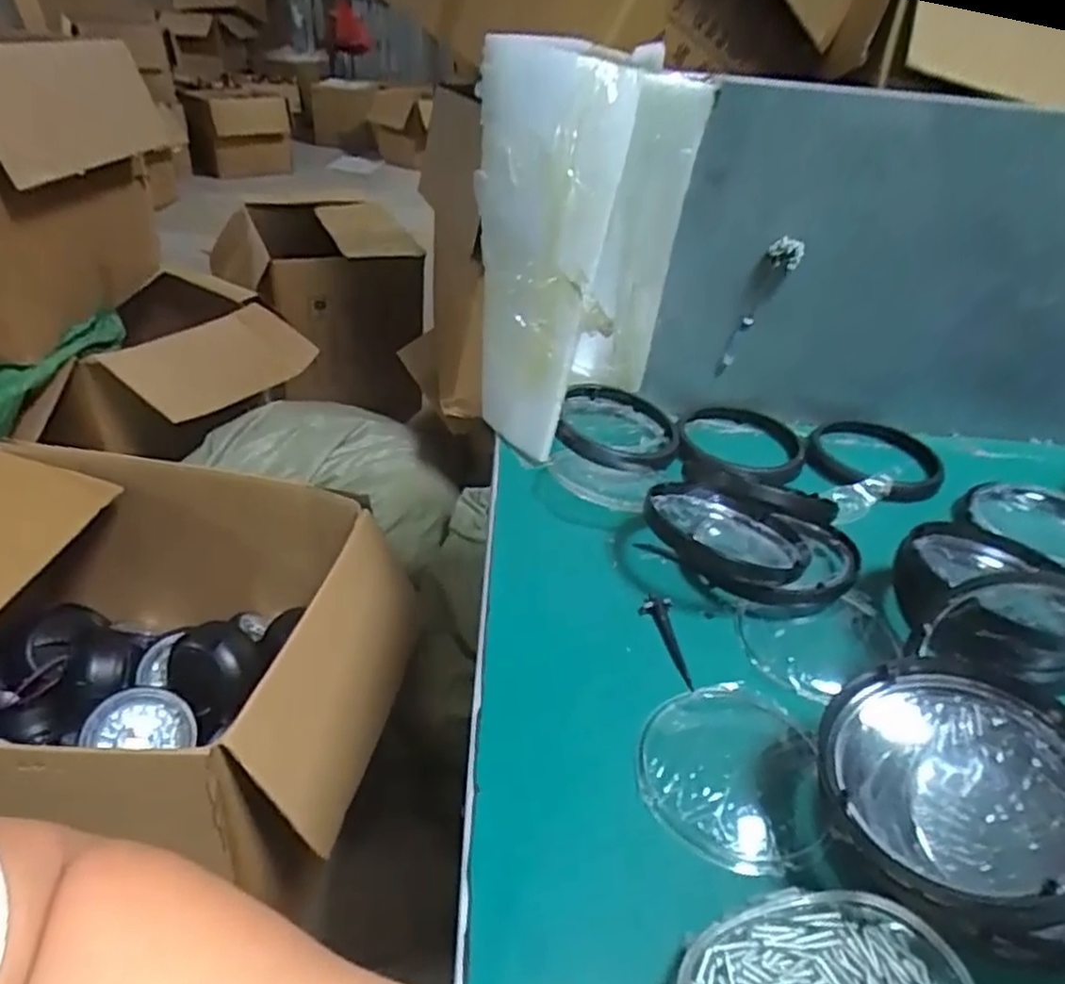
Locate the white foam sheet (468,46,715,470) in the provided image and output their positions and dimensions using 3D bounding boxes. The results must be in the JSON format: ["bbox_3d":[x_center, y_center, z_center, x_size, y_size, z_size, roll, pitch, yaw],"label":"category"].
[{"bbox_3d":[0.046,-0.228,0.712,0.204,0.329,0.159,3,34,-2],"label":"white foam sheet"}]

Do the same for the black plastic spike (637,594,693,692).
[{"bbox_3d":[0.106,0.114,0.562,0.021,0.018,0.076,-9,58,-20],"label":"black plastic spike"}]

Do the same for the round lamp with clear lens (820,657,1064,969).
[{"bbox_3d":[0.230,0.166,0.400,0.143,0.078,0.132,12,35,10],"label":"round lamp with clear lens"}]

